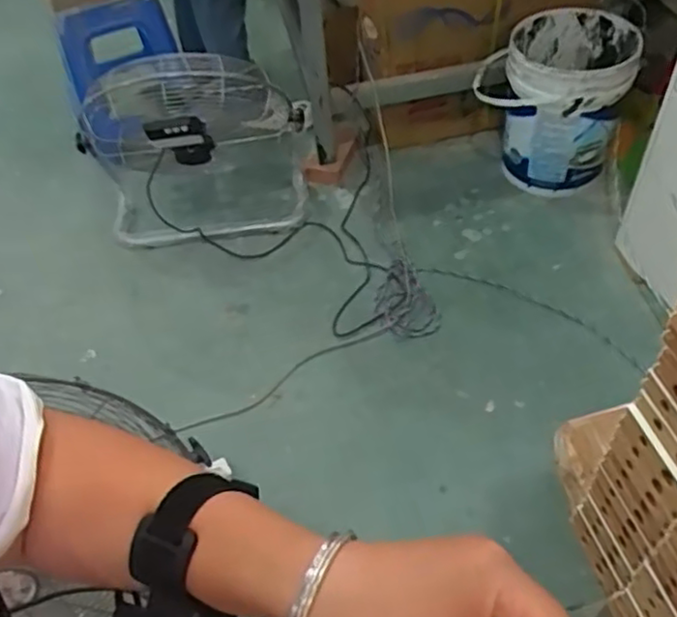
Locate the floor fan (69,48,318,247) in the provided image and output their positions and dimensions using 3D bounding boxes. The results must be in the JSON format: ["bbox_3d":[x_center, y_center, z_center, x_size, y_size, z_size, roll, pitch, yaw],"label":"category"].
[{"bbox_3d":[-0.360,-0.434,1.666,0.512,0.504,0.426,-21,49,-12],"label":"floor fan"}]

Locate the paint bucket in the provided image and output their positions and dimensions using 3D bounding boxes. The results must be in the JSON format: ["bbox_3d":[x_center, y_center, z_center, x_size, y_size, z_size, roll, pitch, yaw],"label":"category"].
[{"bbox_3d":[0.528,-0.506,1.677,0.325,0.379,0.309,-3,48,3],"label":"paint bucket"}]

